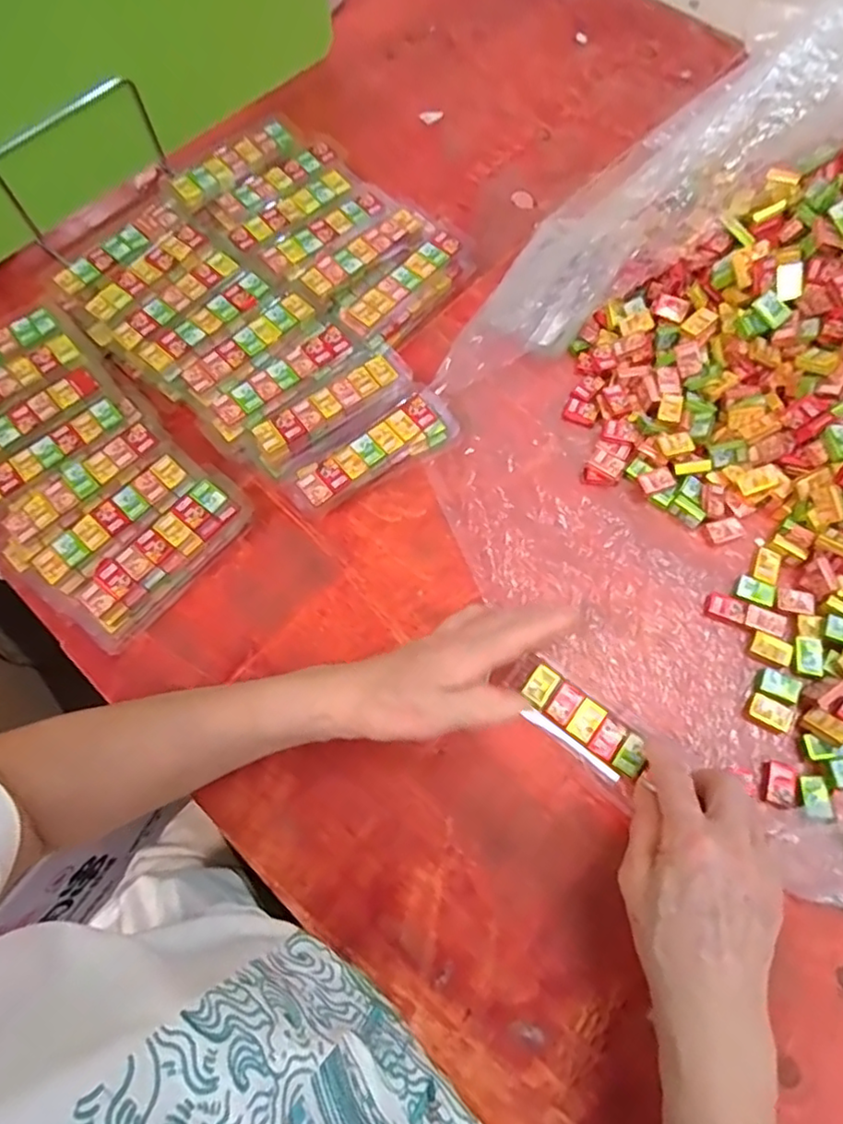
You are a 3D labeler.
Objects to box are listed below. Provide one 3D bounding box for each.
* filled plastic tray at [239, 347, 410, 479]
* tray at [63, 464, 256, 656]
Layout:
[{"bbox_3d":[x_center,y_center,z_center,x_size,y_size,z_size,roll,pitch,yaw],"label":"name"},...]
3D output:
[{"bbox_3d":[-0.071,-0.123,0.497,0.143,0.037,0.049,-40,72,-13],"label":"filled plastic tray"},{"bbox_3d":[-0.188,-0.005,0.452,0.050,0.036,0.146,39,75,16],"label":"tray"}]

